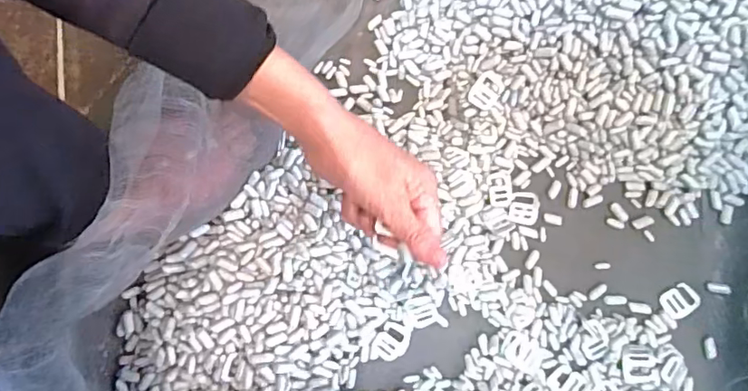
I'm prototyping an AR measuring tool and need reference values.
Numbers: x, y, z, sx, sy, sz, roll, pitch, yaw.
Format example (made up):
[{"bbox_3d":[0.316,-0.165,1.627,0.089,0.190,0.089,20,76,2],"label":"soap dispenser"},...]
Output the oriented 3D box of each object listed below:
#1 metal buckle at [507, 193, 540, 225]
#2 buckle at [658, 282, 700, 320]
[{"bbox_3d":[0.142,0.012,0.503,0.027,0.006,0.031,16,79,4],"label":"metal buckle"},{"bbox_3d":[0.280,0.097,0.487,0.034,0.004,0.025,-30,79,-5],"label":"buckle"}]

